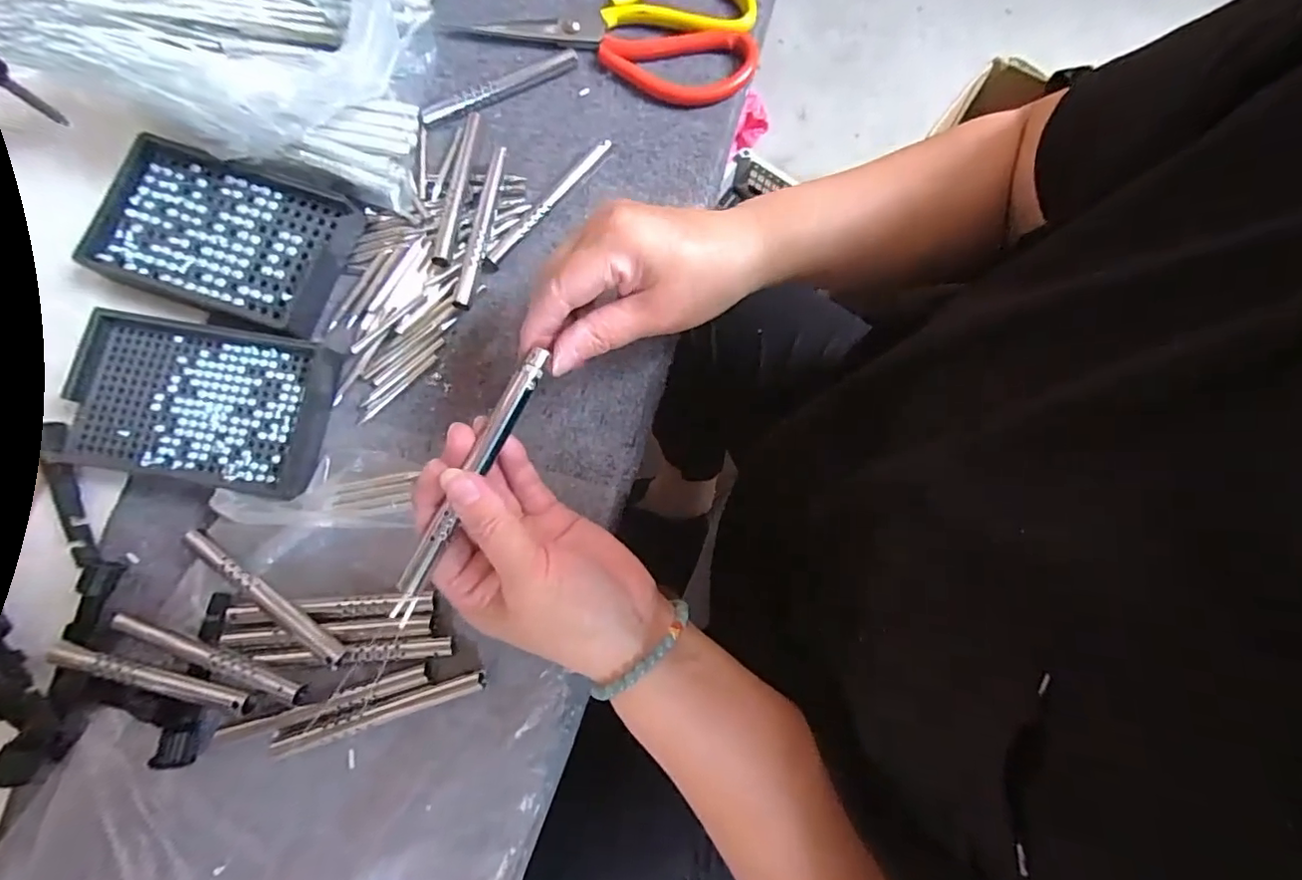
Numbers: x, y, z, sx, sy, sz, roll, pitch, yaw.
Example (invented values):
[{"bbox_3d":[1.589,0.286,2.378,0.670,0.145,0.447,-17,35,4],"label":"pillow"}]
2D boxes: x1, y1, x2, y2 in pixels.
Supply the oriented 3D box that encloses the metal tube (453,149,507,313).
[{"bbox_3d":[-0.108,-0.134,0.349,0.010,0.007,0.115,9,78,0],"label":"metal tube"}]

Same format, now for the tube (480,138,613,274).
[{"bbox_3d":[-0.066,-0.150,0.354,0.009,0.011,0.114,40,80,6],"label":"tube"}]

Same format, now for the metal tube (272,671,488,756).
[{"bbox_3d":[-0.142,0.143,0.290,0.109,0.007,0.012,-16,79,-5],"label":"metal tube"}]

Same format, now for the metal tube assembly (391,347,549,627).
[{"bbox_3d":[-0.082,0.018,0.249,0.013,0.008,0.129,25,78,4],"label":"metal tube assembly"}]

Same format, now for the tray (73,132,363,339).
[{"bbox_3d":[-0.257,-0.124,0.331,0.140,0.022,0.088,16,78,2],"label":"tray"}]

